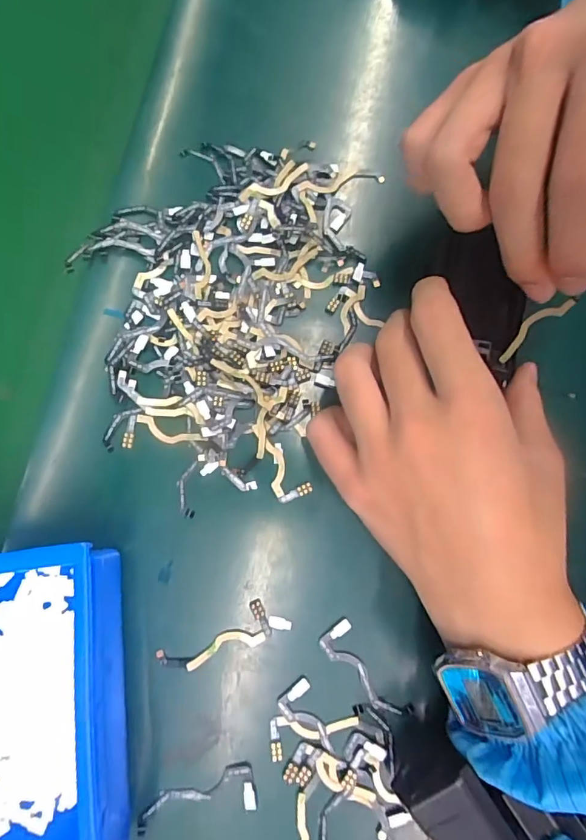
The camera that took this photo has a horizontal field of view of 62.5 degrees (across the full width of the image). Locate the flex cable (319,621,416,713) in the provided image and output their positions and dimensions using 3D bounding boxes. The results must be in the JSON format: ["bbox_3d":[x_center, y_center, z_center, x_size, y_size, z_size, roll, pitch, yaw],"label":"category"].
[{"bbox_3d":[0.035,0.122,0.231,0.017,0.005,0.053,-38,84,-9],"label":"flex cable"}]

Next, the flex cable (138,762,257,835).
[{"bbox_3d":[-0.044,0.170,0.218,0.053,0.004,0.018,-10,80,-5],"label":"flex cable"}]

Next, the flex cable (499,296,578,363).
[{"bbox_3d":[0.106,-0.041,0.213,0.008,0.039,0.004,47,41,7],"label":"flex cable"}]

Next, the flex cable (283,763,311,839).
[{"bbox_3d":[0.003,0.185,0.216,0.016,0.004,0.053,3,80,-2],"label":"flex cable"}]

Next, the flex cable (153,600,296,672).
[{"bbox_3d":[-0.033,0.104,0.230,0.062,0.004,0.018,-23,82,-7],"label":"flex cable"}]

